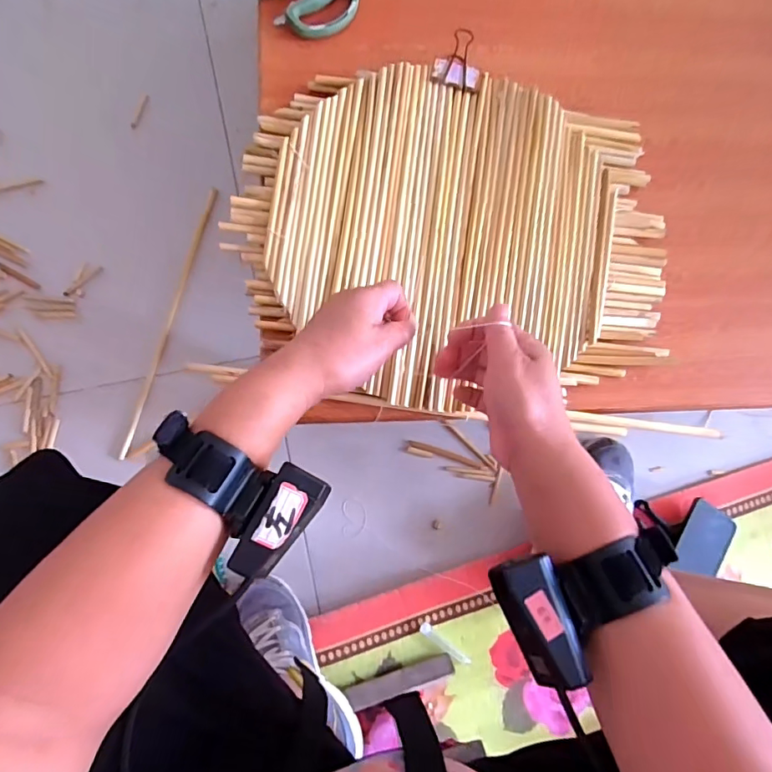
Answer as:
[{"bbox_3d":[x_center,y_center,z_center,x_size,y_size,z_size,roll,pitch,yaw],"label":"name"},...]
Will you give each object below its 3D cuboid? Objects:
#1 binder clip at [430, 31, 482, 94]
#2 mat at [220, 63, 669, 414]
[{"bbox_3d":[0.074,-0.333,0.509,0.050,0.029,0.060,6,81,-6],"label":"binder clip"},{"bbox_3d":[0.070,-0.152,0.482,0.417,0.030,0.328,-1,82,-5],"label":"mat"}]

